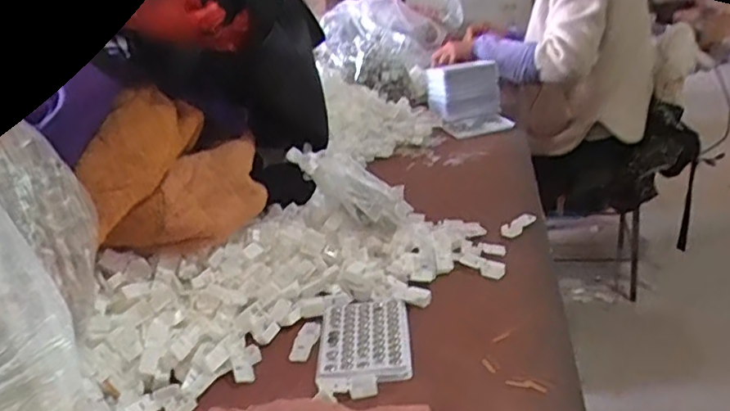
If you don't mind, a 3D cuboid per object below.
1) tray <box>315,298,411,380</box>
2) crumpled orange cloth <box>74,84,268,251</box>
[{"bbox_3d":[-0.001,0.135,0.650,0.091,0.012,0.137,-7,21,3],"label":"tray"},{"bbox_3d":[-0.214,-0.042,0.715,0.192,0.151,0.157,-13,25,-13],"label":"crumpled orange cloth"}]

